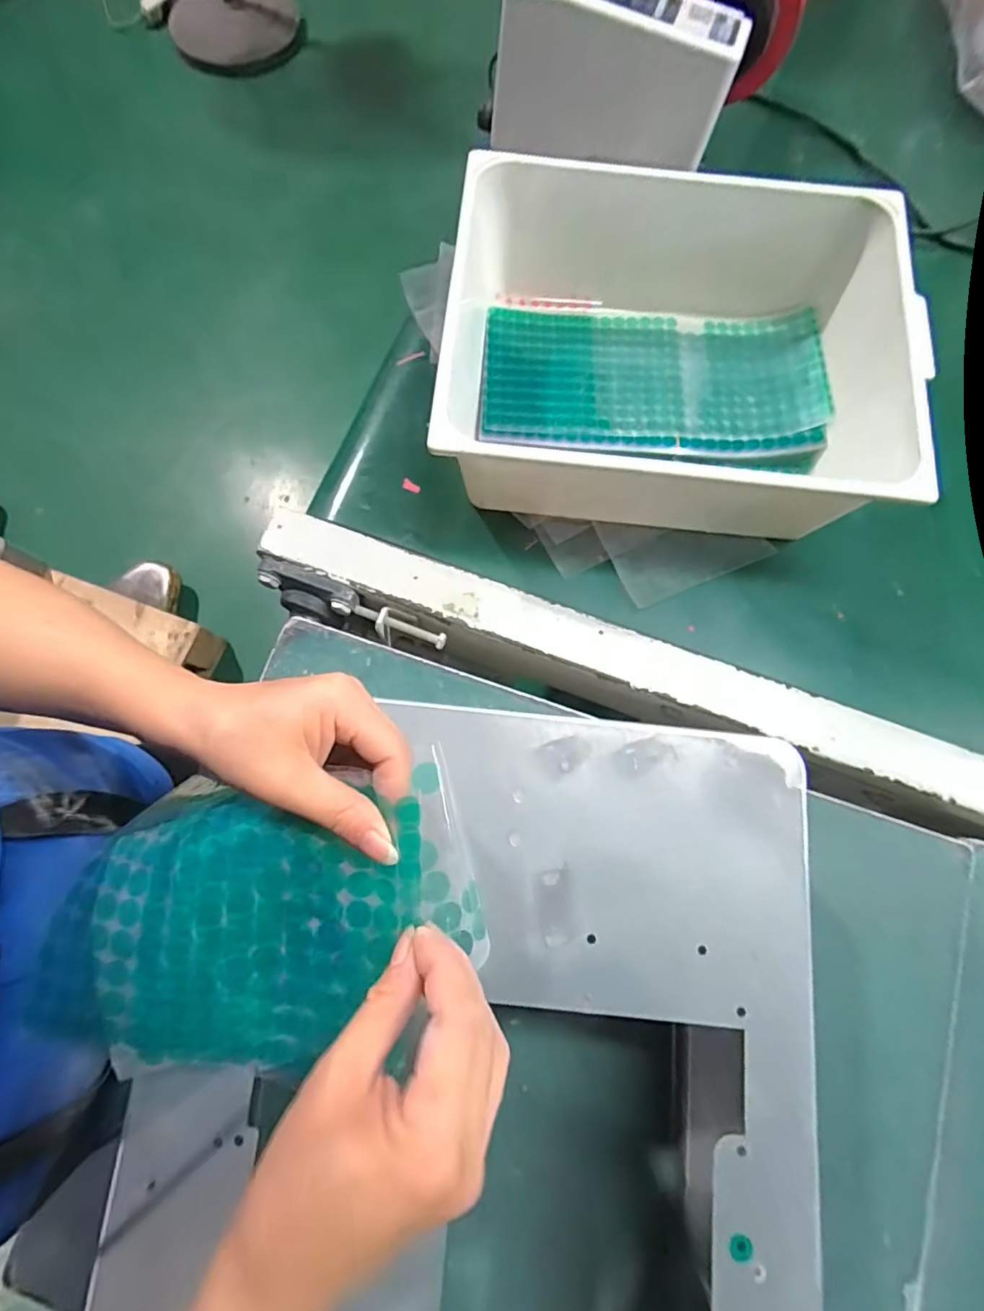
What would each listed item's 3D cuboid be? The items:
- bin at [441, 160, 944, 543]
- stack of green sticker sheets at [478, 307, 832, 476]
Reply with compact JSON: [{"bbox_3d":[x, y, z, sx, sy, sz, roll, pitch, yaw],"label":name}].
[{"bbox_3d":[0.152,-0.251,0.458,0.367,0.114,0.296,5,79,0],"label":"bin"},{"bbox_3d":[0.148,-0.259,0.506,0.310,0.026,0.159,8,79,1],"label":"stack of green sticker sheets"}]

